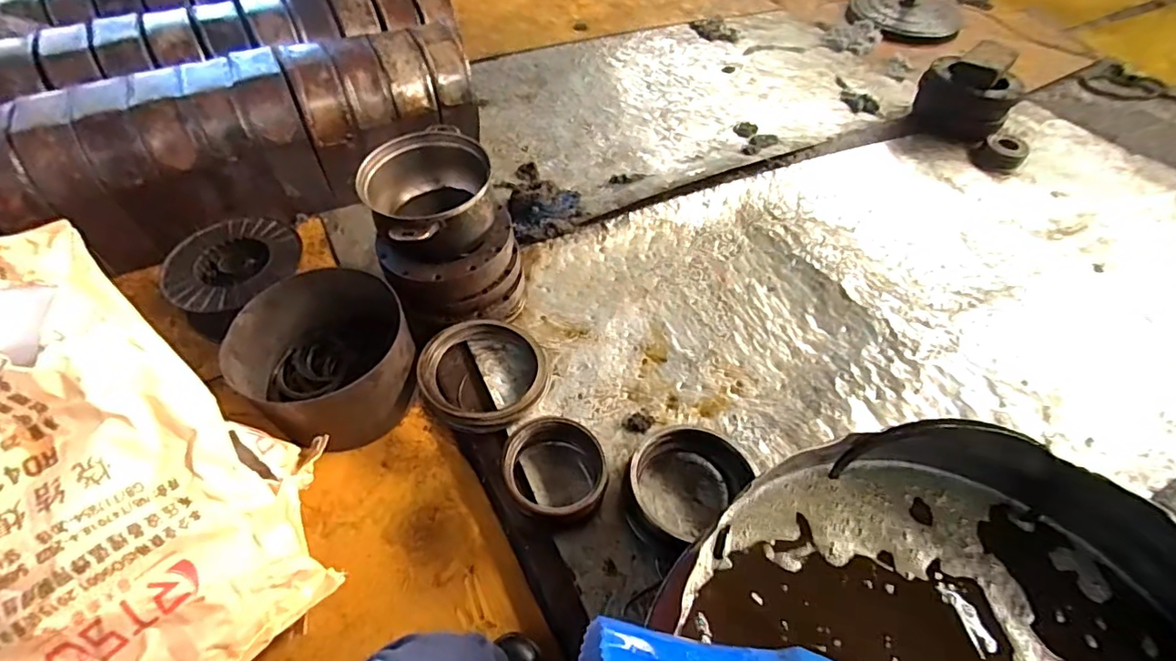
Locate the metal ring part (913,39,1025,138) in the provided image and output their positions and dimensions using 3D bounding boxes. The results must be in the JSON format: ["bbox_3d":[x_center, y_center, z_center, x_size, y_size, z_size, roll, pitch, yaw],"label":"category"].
[{"bbox_3d":[1.021,-0.645,1.456,0.230,0.172,0.234,29,56,18],"label":"metal ring part"}]

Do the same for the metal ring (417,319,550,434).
[{"bbox_3d":[-0.175,0.075,0.909,0.203,0.058,0.199,2,52,-2],"label":"metal ring"}]

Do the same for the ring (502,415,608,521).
[{"bbox_3d":[-0.049,0.211,0.811,0.159,0.076,0.160,2,52,-2],"label":"ring"}]

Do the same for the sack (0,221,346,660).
[{"bbox_3d":[-0.586,0.169,0.602,0.371,0.137,0.562,-35,92,-24],"label":"sack"}]

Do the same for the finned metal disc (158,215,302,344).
[{"bbox_3d":[-0.640,-0.102,1.001,0.215,0.084,0.224,2,52,-2],"label":"finned metal disc"}]

